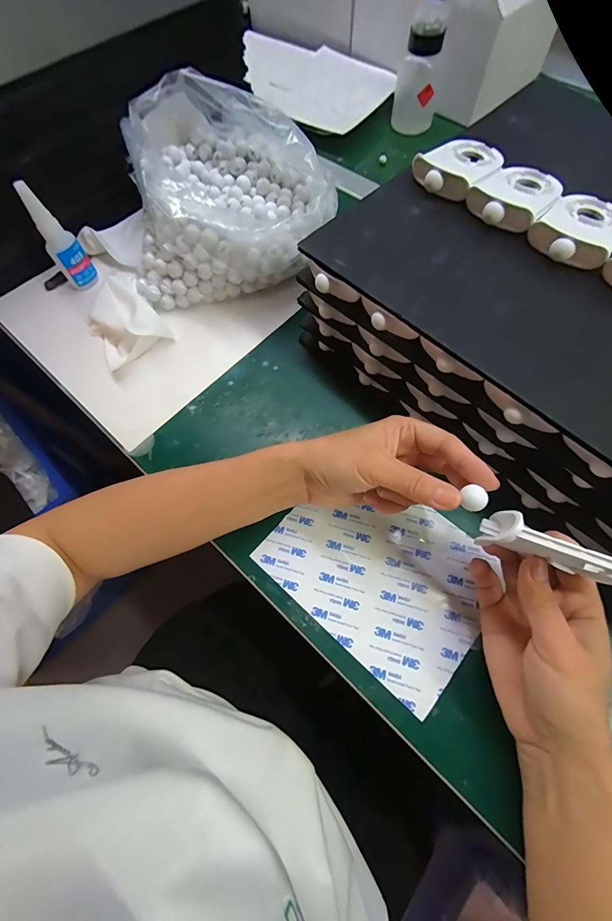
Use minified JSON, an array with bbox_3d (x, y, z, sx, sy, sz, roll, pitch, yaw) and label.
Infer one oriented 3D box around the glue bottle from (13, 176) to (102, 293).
[{"bbox_3d":[-0.264,-0.234,0.384,0.033,0.103,0.026,-38,71,-13],"label":"glue bottle"}]

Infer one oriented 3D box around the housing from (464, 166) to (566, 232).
[{"bbox_3d":[0.180,-0.230,0.301,0.059,0.017,0.093,36,73,16],"label":"housing"}]

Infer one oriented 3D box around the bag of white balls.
[{"bbox_3d":[-0.087,-0.307,0.407,0.206,0.114,0.227,-4,67,1],"label":"bag of white balls"}]

